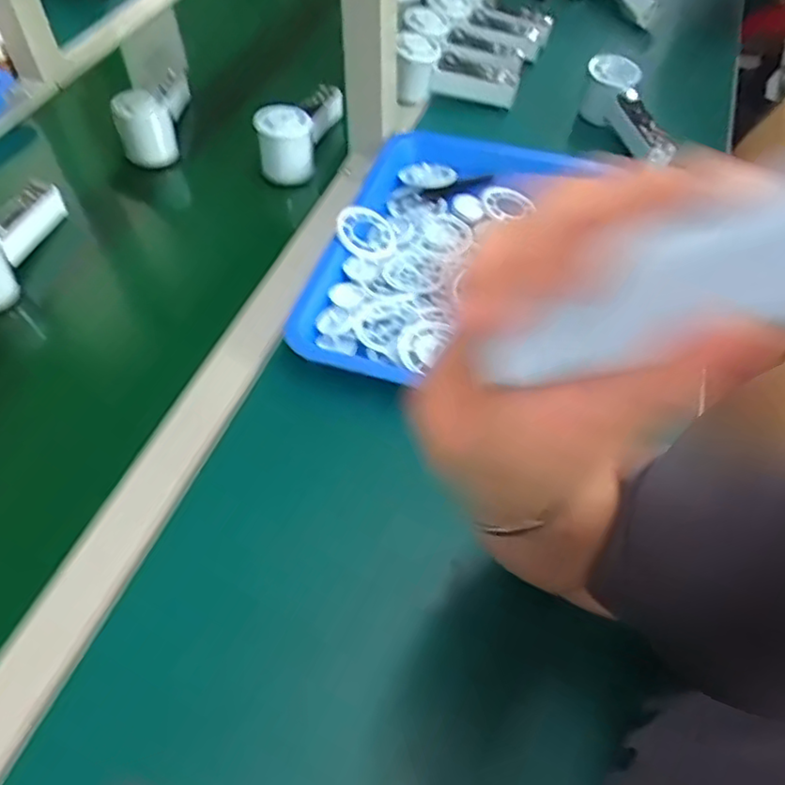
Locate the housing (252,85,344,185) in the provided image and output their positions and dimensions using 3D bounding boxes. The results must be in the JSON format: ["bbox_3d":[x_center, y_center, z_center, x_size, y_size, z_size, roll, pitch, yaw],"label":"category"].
[{"bbox_3d":[-0.098,-0.296,0.734,0.060,0.067,0.142,13,52,8],"label":"housing"}]

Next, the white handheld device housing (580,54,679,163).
[{"bbox_3d":[0.274,-0.320,0.771,0.053,0.071,0.157,-22,75,-18],"label":"white handheld device housing"}]

